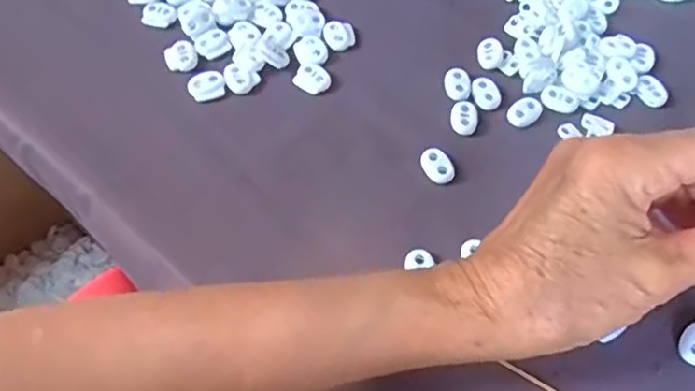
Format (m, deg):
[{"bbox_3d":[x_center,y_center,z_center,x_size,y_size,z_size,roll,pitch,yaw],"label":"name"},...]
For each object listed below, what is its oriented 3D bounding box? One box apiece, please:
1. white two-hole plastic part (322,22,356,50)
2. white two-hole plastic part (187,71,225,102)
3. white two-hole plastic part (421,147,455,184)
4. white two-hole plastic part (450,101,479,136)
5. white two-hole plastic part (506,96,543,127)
[{"bbox_3d":[-0.005,-0.104,0.399,0.021,0.004,0.021,0,60,0],"label":"white two-hole plastic part"},{"bbox_3d":[-0.086,-0.067,0.376,0.022,0.006,0.017,-12,61,-7],"label":"white two-hole plastic part"},{"bbox_3d":[0.051,-0.017,0.347,0.016,0.004,0.022,-15,61,-9],"label":"white two-hole plastic part"},{"bbox_3d":[0.069,-0.047,0.364,0.016,0.004,0.023,10,61,5],"label":"white two-hole plastic part"},{"bbox_3d":[0.105,-0.050,0.365,0.023,0.004,0.016,-34,66,-18],"label":"white two-hole plastic part"}]

